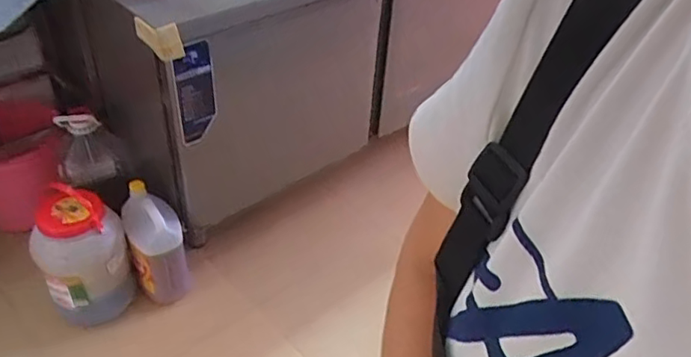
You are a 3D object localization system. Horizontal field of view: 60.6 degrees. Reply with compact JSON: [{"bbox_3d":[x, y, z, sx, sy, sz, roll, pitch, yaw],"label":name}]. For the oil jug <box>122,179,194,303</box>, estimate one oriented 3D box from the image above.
[{"bbox_3d":[-0.504,0.185,1.591,0.136,0.334,0.158,-13,43,-20],"label":"oil jug"}]

